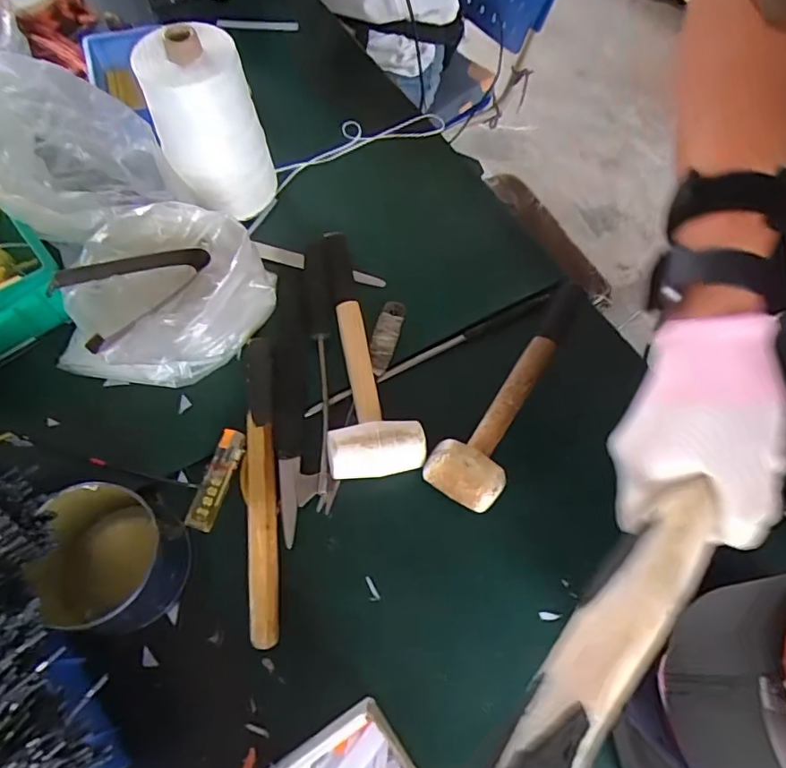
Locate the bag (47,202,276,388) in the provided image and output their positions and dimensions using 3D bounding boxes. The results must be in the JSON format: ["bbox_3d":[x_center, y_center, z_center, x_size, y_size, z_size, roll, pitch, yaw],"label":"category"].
[{"bbox_3d":[-0.194,-0.076,0.490,0.159,0.086,0.158,12,64,2],"label":"bag"}]

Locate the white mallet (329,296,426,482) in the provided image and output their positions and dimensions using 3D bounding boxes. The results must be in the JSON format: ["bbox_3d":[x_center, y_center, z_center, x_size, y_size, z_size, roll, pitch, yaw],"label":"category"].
[{"bbox_3d":[-0.022,-0.003,0.486,0.082,0.041,0.172,-6,65,-6],"label":"white mallet"}]

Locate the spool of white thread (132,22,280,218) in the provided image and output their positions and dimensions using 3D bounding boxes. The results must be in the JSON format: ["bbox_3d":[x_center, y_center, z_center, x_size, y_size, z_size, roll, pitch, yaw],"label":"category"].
[{"bbox_3d":[-0.170,-0.232,0.518,0.092,0.169,0.085,1,64,-3],"label":"spool of white thread"}]

